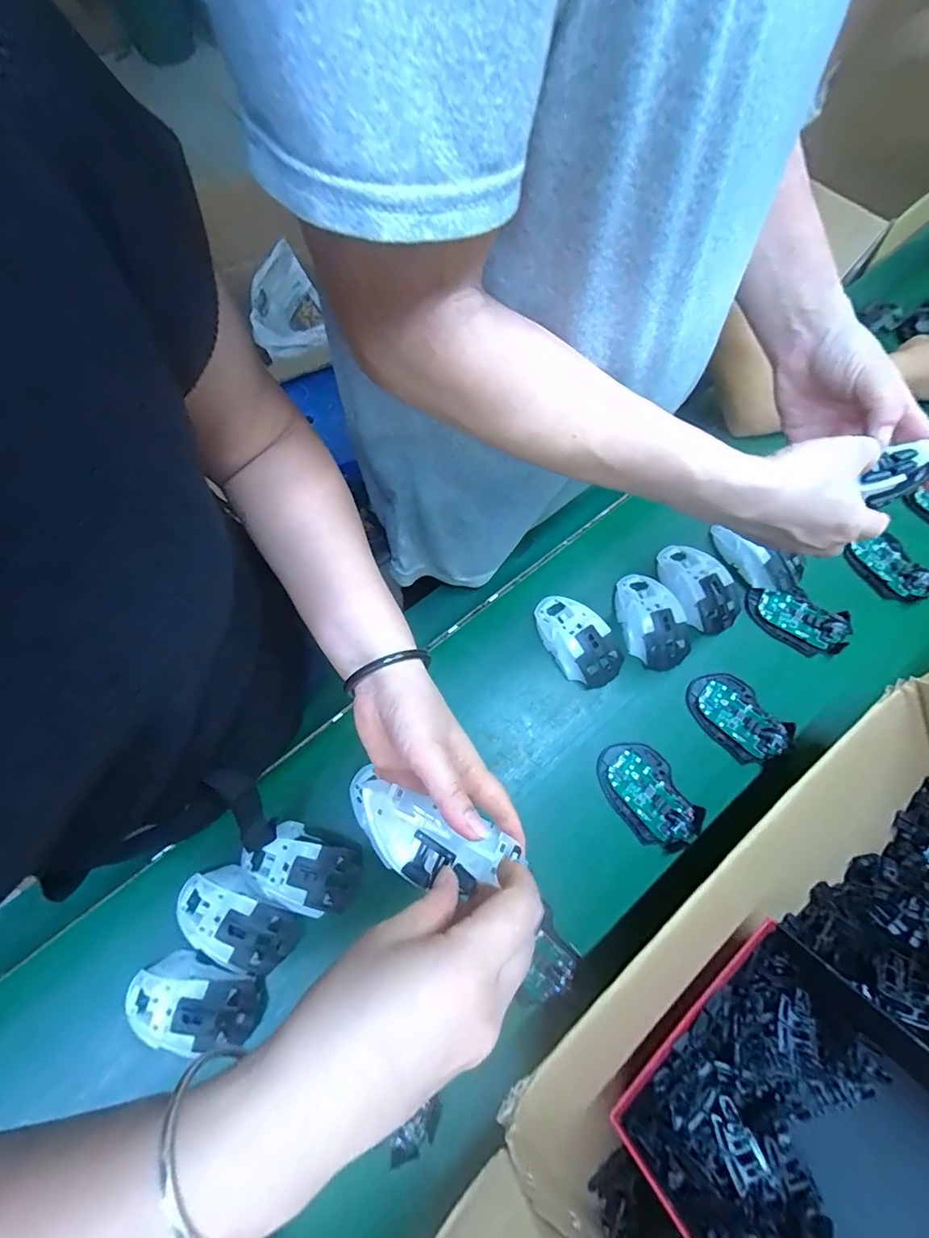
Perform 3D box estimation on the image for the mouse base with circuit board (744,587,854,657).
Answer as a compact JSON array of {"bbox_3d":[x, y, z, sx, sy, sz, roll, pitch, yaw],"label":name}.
[{"bbox_3d":[0.397,-0.002,0.563,0.117,0.019,0.063,32,74,8],"label":"mouse base with circuit board"}]

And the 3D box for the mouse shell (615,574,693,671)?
[{"bbox_3d":[0.216,-0.001,0.546,0.070,0.032,0.112,-30,76,-11],"label":"mouse shell"}]

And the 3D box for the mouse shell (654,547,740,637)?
[{"bbox_3d":[0.276,-0.040,0.560,0.063,0.031,0.112,-36,77,-12],"label":"mouse shell"}]

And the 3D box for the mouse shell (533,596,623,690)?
[{"bbox_3d":[0.127,0.022,0.537,0.061,0.033,0.113,-31,76,-11],"label":"mouse shell"}]

